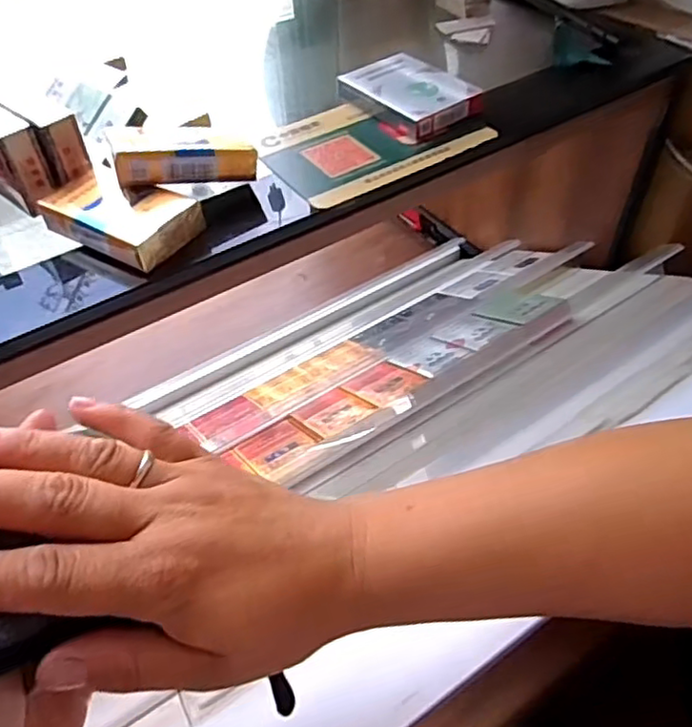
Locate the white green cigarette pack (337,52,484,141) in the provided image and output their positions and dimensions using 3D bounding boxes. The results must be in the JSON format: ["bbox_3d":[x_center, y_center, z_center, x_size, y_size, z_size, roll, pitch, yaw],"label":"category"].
[{"bbox_3d":[0.047,-0.206,0.486,0.072,0.021,0.088,-30,53,-23],"label":"white green cigarette pack"}]

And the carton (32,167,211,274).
[{"bbox_3d":[-0.139,-0.089,0.384,0.088,0.019,0.061,24,53,22],"label":"carton"}]

